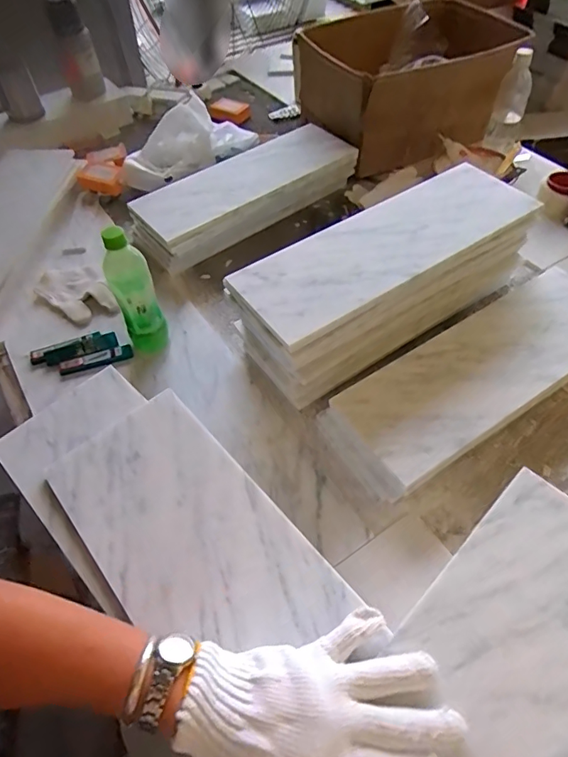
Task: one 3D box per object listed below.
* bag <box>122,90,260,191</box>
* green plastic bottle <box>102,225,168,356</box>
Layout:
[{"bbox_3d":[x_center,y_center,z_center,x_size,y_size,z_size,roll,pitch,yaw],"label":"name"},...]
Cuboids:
[{"bbox_3d":[-0.216,-0.540,1.079,0.323,0.121,0.153,-21,57,-11],"label":"bag"},{"bbox_3d":[-0.221,-0.123,0.711,0.062,0.201,0.055,-24,58,-13],"label":"green plastic bottle"}]

